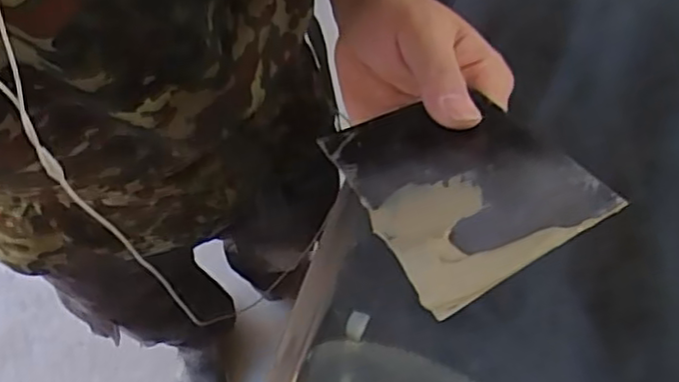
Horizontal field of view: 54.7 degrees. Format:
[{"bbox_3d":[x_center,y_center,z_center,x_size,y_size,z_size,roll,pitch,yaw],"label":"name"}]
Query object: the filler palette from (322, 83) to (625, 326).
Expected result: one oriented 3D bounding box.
[{"bbox_3d":[0.045,-0.007,0.267,0.075,0.006,0.119,-27,36,-4],"label":"filler palette"}]

